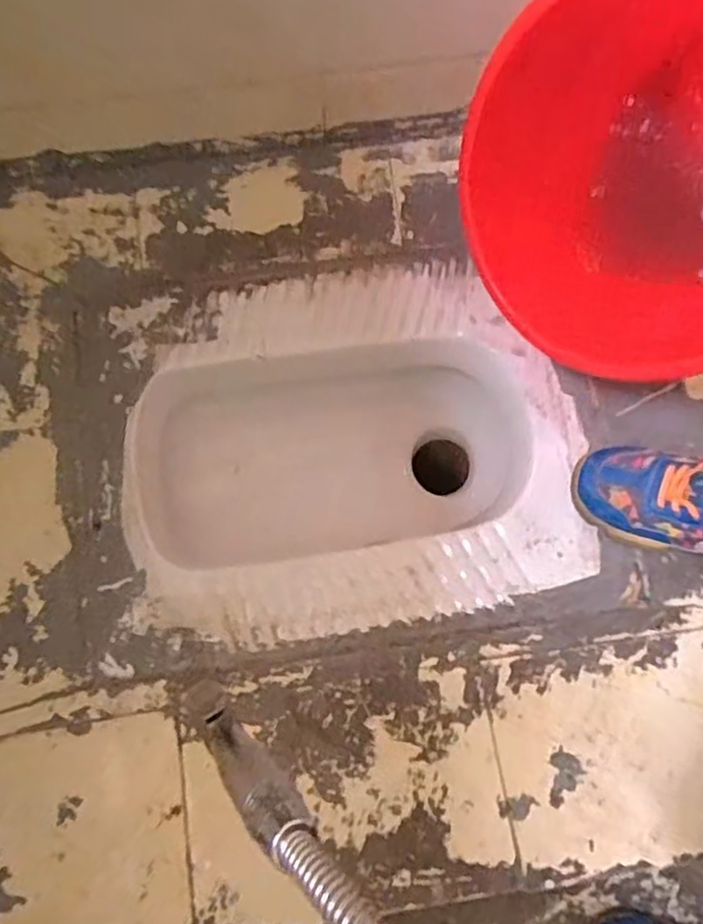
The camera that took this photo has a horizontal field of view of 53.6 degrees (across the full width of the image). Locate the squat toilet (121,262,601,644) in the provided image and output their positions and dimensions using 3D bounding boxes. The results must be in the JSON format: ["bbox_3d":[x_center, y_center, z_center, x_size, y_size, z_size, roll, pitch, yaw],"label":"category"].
[{"bbox_3d":[-0.003,-0.001,0.823,0.455,0.201,0.370,-8,76,-3],"label":"squat toilet"}]

